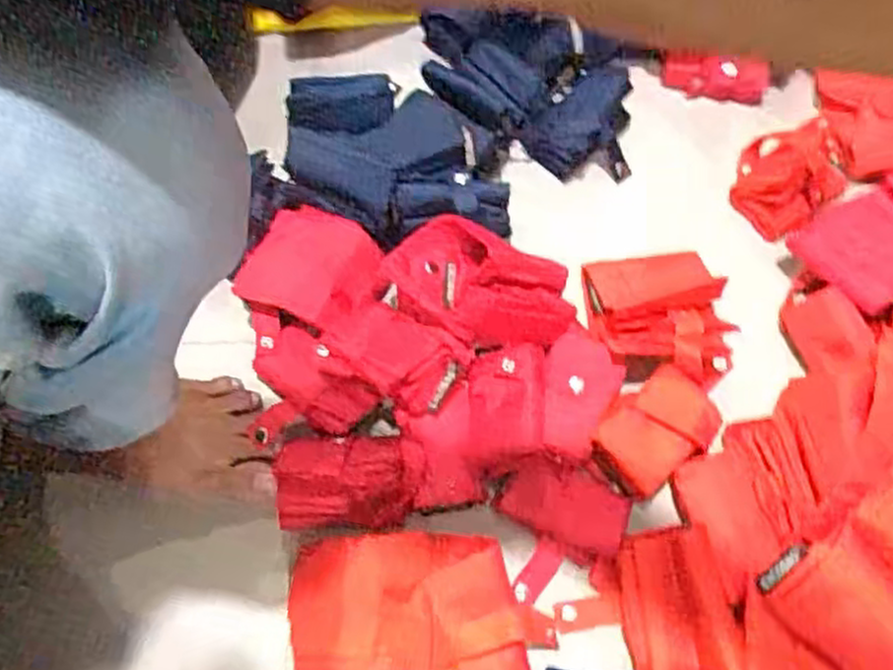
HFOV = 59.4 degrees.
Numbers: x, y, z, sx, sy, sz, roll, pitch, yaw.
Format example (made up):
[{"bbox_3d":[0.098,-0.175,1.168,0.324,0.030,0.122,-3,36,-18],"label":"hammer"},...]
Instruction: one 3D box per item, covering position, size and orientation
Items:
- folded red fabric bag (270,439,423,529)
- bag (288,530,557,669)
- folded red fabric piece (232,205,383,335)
[{"bbox_3d":[-0.072,0.104,0.574,0.107,0.049,0.075,4,66,-1],"label":"folded red fabric bag"},{"bbox_3d":[-0.017,0.194,0.553,0.187,0.039,0.110,7,66,0],"label":"bag"},{"bbox_3d":[-0.105,-0.055,0.624,0.101,0.013,0.089,21,67,6],"label":"folded red fabric piece"}]

